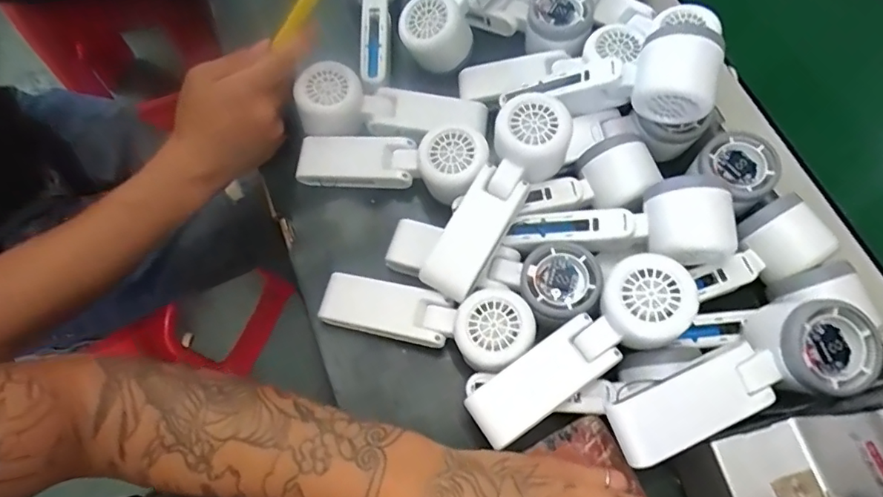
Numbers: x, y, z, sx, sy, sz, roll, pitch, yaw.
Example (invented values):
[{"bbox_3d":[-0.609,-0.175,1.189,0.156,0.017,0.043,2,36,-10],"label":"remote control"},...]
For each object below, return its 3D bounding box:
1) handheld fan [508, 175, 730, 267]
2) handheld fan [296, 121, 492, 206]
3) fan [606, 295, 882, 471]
[{"bbox_3d":[0.131,-0.017,0.390,0.155,0.055,0.054,-3,68,21],"label":"handheld fan"},{"bbox_3d":[-0.042,-0.072,0.435,0.169,0.041,0.060,4,68,24],"label":"handheld fan"},{"bbox_3d":[0.185,0.085,0.327,0.164,0.049,0.059,-24,70,-7],"label":"fan"}]

